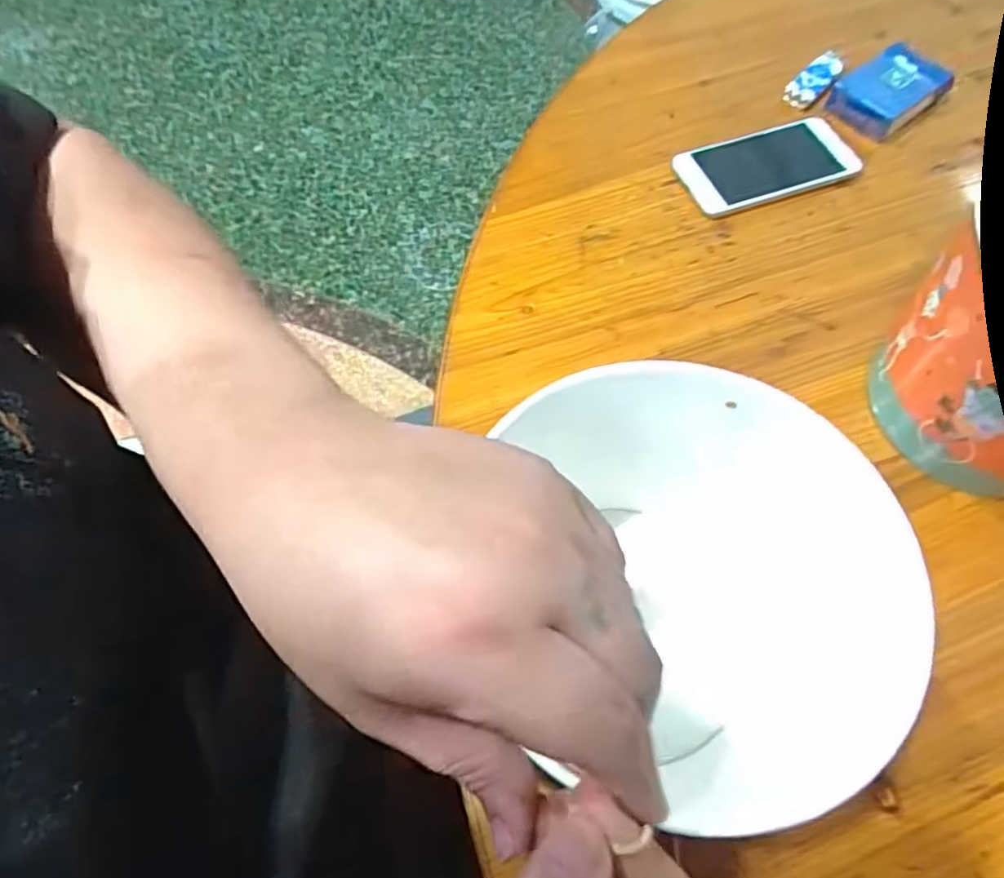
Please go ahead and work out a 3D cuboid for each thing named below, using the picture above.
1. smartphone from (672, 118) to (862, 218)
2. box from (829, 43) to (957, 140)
[{"bbox_3d":[0.199,-0.209,0.493,0.133,0.011,0.063,-18,65,-8],"label":"smartphone"},{"bbox_3d":[0.308,-0.278,0.516,0.084,0.024,0.060,-39,69,-17],"label":"box"}]

